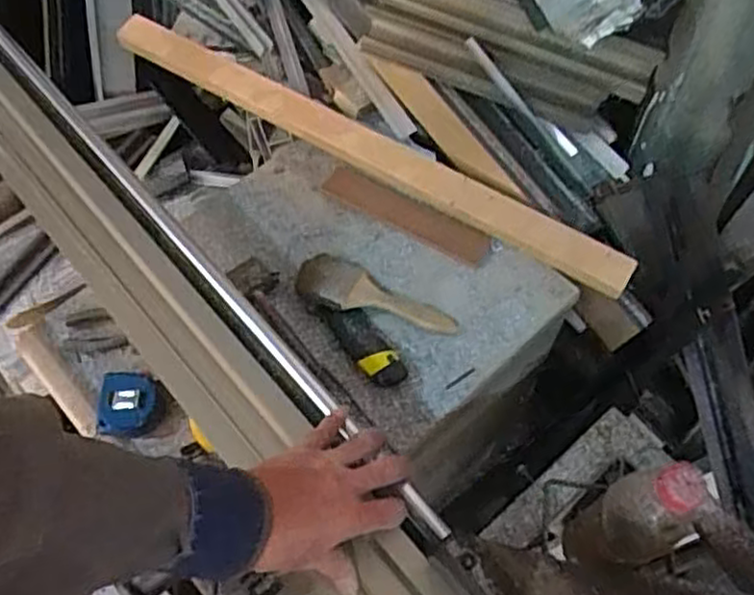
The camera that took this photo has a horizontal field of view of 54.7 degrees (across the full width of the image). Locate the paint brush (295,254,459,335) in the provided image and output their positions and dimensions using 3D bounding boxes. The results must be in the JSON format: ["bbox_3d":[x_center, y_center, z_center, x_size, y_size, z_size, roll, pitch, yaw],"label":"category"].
[{"bbox_3d":[-0.001,0.002,0.817,0.185,0.016,0.070,26,48,7],"label":"paint brush"}]

